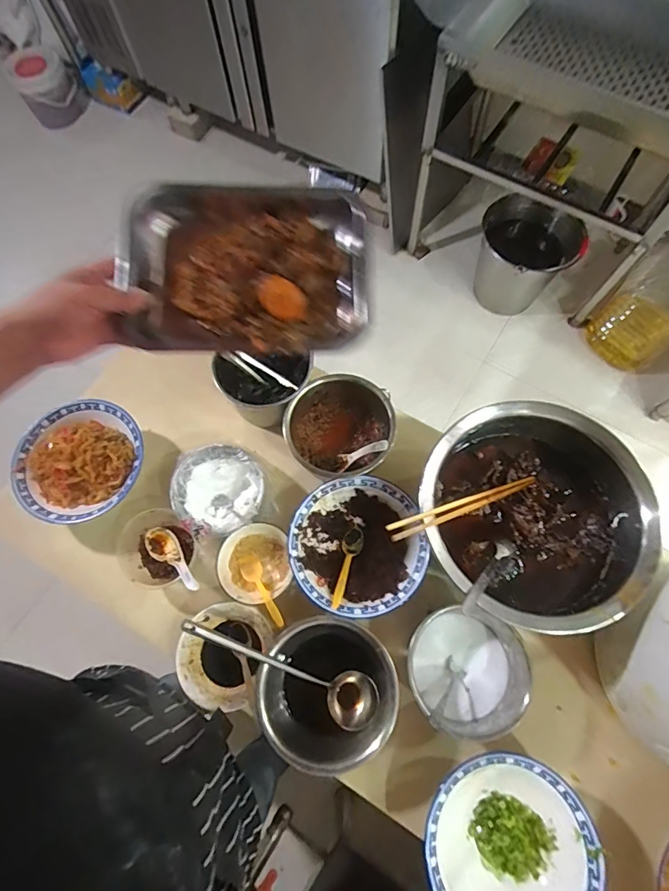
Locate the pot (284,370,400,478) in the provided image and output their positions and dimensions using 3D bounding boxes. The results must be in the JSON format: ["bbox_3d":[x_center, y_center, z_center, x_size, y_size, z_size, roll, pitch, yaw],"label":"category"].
[{"bbox_3d":[0.017,-0.024,0.729,0.142,0.097,0.156,0,70,1],"label":"pot"}]

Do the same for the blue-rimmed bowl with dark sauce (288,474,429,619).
[{"bbox_3d":[0.032,0.146,0.673,0.181,0.056,0.185,0,70,1],"label":"blue-rimmed bowl with dark sauce"}]

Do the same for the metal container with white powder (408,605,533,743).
[{"bbox_3d":[0.171,0.291,0.610,0.144,0.074,0.147,0,70,1],"label":"metal container with white powder"}]

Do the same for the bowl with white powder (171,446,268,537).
[{"bbox_3d":[-0.171,0.067,0.698,0.135,0.066,0.120,-6,70,-1],"label":"bowl with white powder"}]

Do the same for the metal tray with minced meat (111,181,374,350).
[{"bbox_3d":[-0.091,-0.185,0.495,0.257,0.054,0.201,-6,81,-7],"label":"metal tray with minced meat"}]

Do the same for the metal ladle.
[{"bbox_3d":[-0.055,0.285,0.586,0.259,0.052,0.070,36,71,-22],"label":"metal ladle"}]

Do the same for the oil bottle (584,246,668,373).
[{"bbox_3d":[1.026,-0.462,1.440,0.248,0.452,0.249,-39,74,-12],"label":"oil bottle"}]

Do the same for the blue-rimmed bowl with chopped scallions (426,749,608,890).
[{"bbox_3d":[0.203,0.471,0.547,0.187,0.055,0.188,0,70,1],"label":"blue-rimmed bowl with chopped scallions"}]

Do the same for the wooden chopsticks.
[{"bbox_3d":[0.174,0.077,0.605,0.249,0.011,0.020,-14,69,-27],"label":"wooden chopsticks"}]

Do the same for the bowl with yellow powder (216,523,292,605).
[{"bbox_3d":[-0.120,0.176,0.683,0.106,0.046,0.109,0,70,1],"label":"bowl with yellow powder"}]

